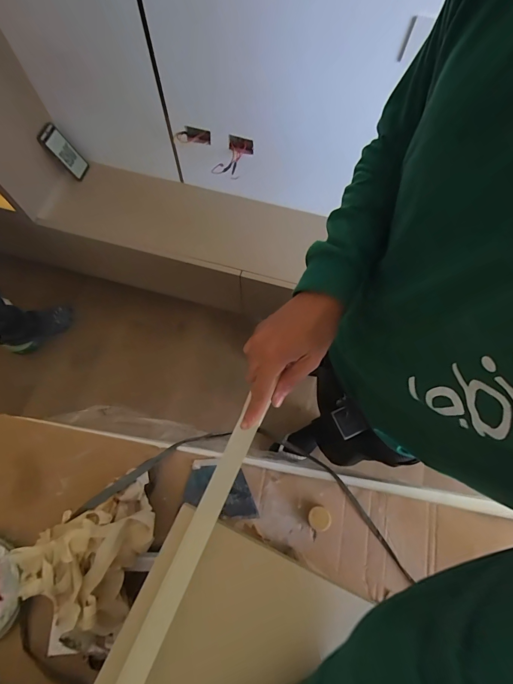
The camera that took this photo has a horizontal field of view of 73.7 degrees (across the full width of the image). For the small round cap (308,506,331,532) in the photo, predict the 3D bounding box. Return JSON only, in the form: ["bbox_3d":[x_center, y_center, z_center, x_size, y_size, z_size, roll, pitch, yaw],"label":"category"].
[{"bbox_3d":[0.107,0.301,0.583,0.036,0.019,0.037,0,70,-1],"label":"small round cap"}]

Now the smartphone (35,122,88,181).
[{"bbox_3d":[-0.621,-0.611,1.108,0.017,0.166,0.071,32,81,30],"label":"smartphone"}]

